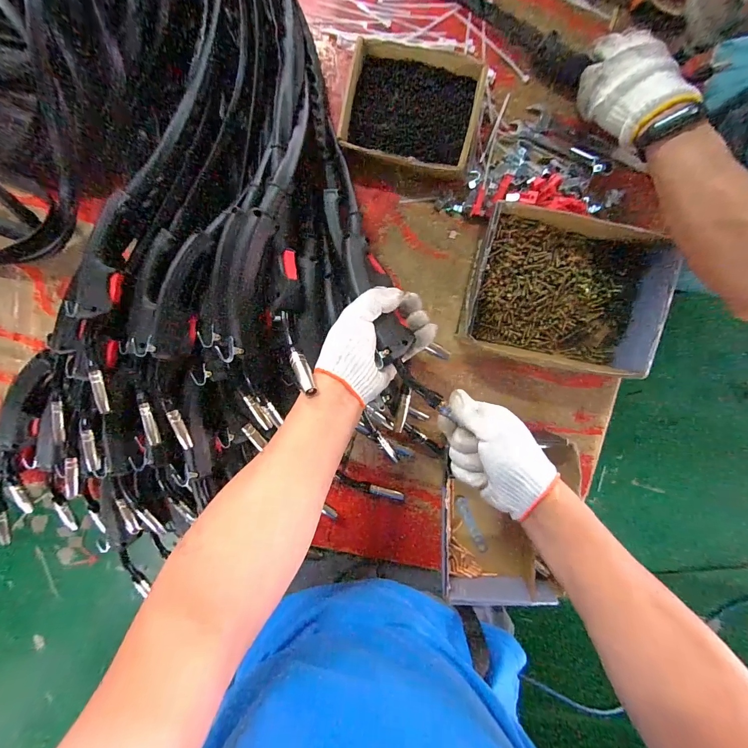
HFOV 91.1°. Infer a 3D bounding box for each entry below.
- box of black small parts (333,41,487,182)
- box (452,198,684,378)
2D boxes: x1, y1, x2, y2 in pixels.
[{"bbox_3d":[0.050,-0.351,0.494,0.173,0.037,0.155,11,98,1],"label":"box of black small parts"},{"bbox_3d":[0.253,-0.105,0.496,0.242,0.067,0.186,14,98,1],"label":"box"}]

